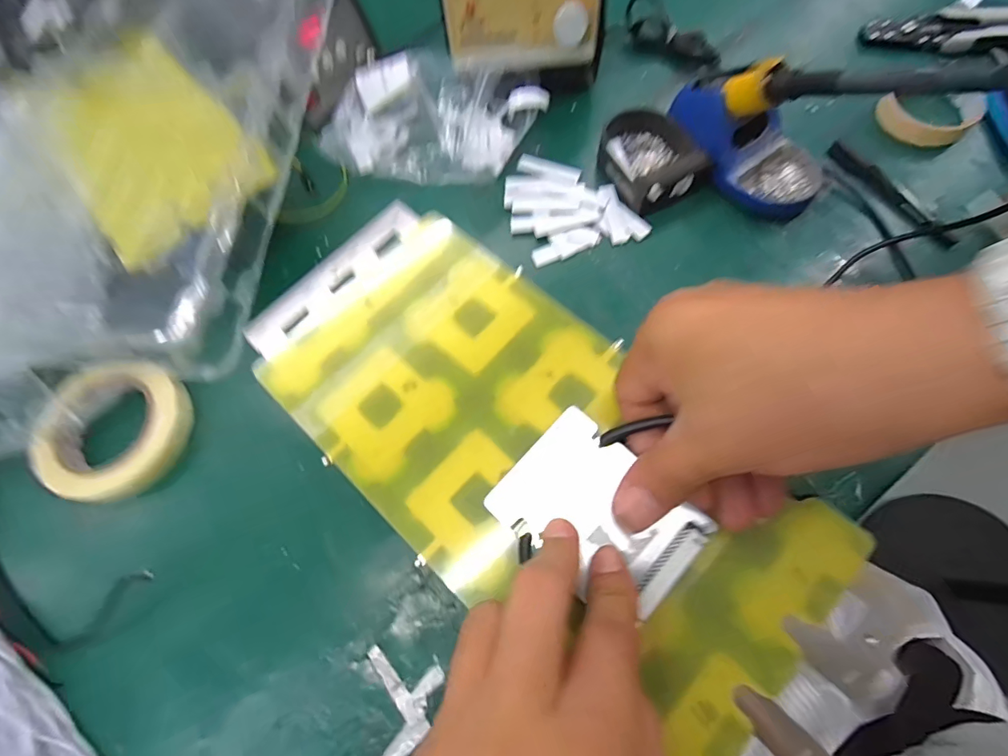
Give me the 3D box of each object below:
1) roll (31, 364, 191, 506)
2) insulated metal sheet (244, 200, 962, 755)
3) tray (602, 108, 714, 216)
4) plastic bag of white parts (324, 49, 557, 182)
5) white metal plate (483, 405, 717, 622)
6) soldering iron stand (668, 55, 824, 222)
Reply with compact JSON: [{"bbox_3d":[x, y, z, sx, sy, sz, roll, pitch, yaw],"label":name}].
[{"bbox_3d":[-0.327,0.045,0.391,0.110,0.042,0.112,-2,70,4],"label":"roll"},{"bbox_3d":[0.012,0.034,0.224,0.326,0.004,0.138,41,78,18],"label":"insulated metal sheet"},{"bbox_3d":[0.135,-0.211,0.436,0.079,0.032,0.106,-30,70,-6],"label":"tray"},{"bbox_3d":[-0.073,-0.261,0.463,0.229,0.061,0.118,-8,69,2],"label":"plastic bag of white parts"},{"bbox_3d":[0.040,0.059,0.200,0.079,0.008,0.059,42,78,14],"label":"white metal plate"},{"bbox_3d":[0.218,-0.218,0.408,0.151,0.083,0.082,34,76,15],"label":"soldering iron stand"}]

